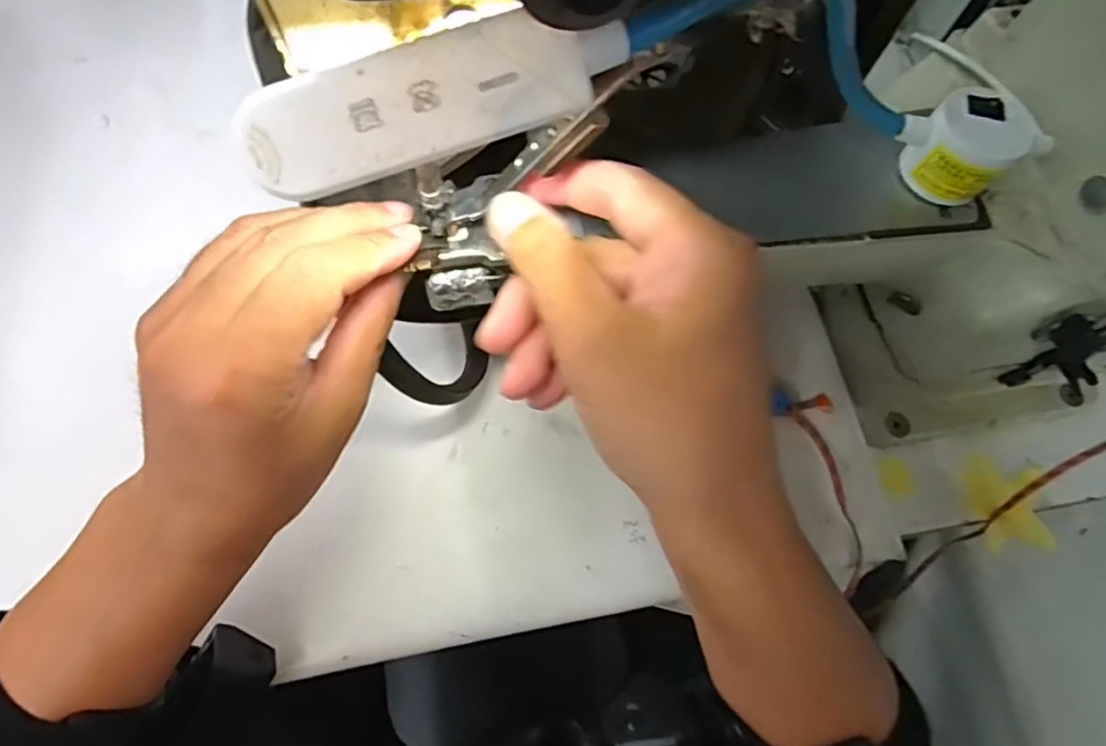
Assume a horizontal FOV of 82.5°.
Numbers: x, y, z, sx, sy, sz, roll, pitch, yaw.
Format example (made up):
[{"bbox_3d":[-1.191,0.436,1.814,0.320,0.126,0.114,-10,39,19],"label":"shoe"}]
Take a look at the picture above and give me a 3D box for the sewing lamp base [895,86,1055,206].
[{"bbox_3d":[0.166,-0.091,0.256,0.034,0.032,0.038,-21,70,-11],"label":"sewing lamp base"}]

